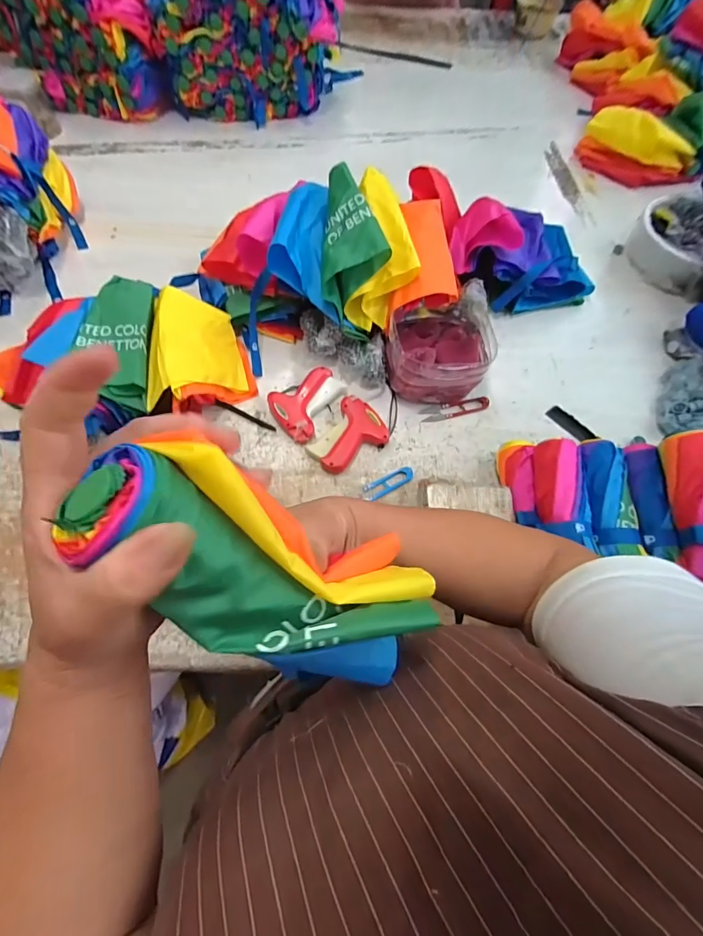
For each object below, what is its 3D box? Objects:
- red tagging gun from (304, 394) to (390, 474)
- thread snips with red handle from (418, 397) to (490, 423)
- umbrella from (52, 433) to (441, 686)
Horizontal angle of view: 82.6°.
[{"bbox_3d":[-0.012,-0.054,0.613,0.118,0.024,0.094,-31,69,-14],"label":"red tagging gun"},{"bbox_3d":[0.168,-0.095,0.653,0.112,0.011,0.027,-14,66,-7],"label":"thread snips with red handle"},{"bbox_3d":[-0.025,0.050,0.185,0.184,0.050,0.079,39,63,-31],"label":"umbrella"}]

